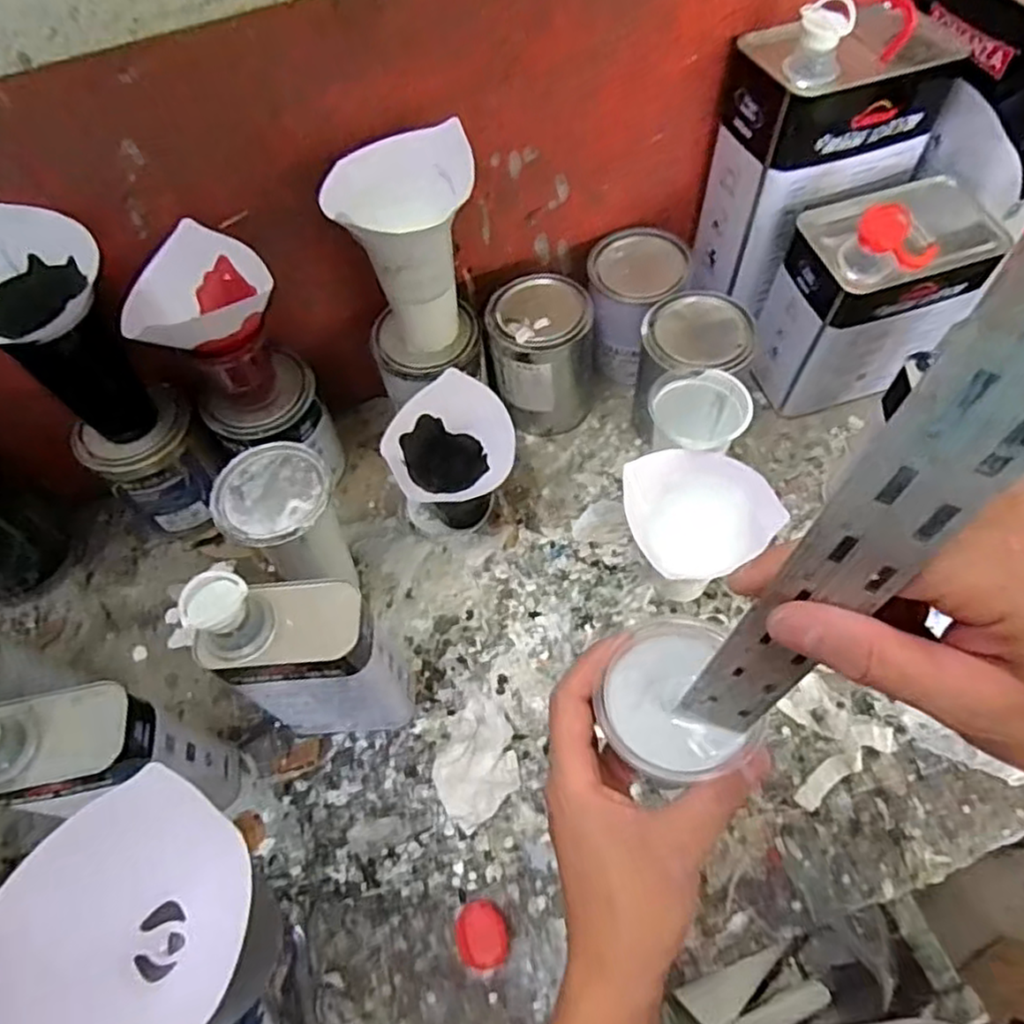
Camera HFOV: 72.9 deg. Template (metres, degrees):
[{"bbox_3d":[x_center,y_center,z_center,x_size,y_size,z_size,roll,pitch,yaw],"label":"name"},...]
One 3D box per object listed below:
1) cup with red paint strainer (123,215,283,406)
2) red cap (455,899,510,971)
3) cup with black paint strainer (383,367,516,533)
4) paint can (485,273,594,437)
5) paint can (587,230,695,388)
[{"bbox_3d":[-0.254,-0.152,0.600,0.098,0.124,0.115,31,67,19],"label":"cup with red paint strainer"},{"bbox_3d":[-0.023,0.322,0.529,0.039,0.025,0.045,-20,61,-7],"label":"red cap"},{"bbox_3d":[-0.056,-0.046,0.674,0.118,0.136,0.099,-12,60,-3],"label":"cup with black paint strainer"},{"bbox_3d":[0.035,-0.164,0.740,0.105,0.141,0.100,-2,60,3],"label":"paint can"},{"bbox_3d":[0.132,-0.226,0.759,0.094,0.128,0.103,-2,60,3],"label":"paint can"}]

